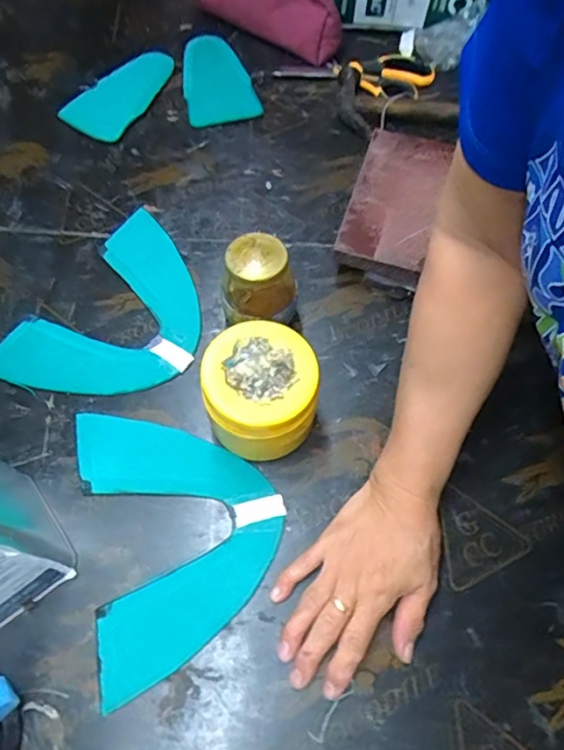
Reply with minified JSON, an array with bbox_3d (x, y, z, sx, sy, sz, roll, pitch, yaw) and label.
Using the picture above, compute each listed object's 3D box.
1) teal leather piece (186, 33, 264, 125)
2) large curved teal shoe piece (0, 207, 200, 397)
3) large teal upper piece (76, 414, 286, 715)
[{"bbox_3d":[-0.090,-0.386,0.709,0.090,0.009,0.155,-17,70,-10],"label":"teal leather piece"},{"bbox_3d":[-0.164,-0.054,0.556,0.163,0.008,0.227,34,69,12],"label":"large curved teal shoe piece"},{"bbox_3d":[-0.084,0.128,0.467,0.161,0.010,0.227,-13,65,-6],"label":"large teal upper piece"}]

